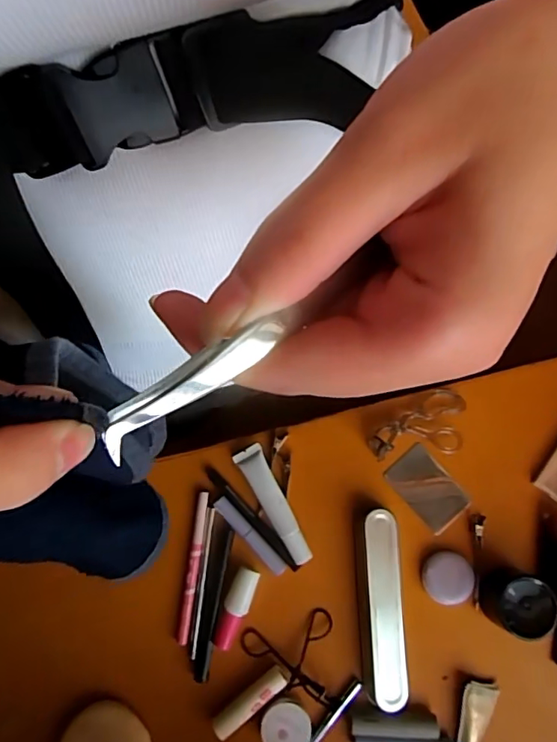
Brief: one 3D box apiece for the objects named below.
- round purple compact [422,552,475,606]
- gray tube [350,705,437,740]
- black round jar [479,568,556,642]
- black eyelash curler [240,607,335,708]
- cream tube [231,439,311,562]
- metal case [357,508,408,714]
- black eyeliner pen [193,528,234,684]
[{"bbox_3d":[0.157,0.192,0.490,0.045,0.014,0.044,0,77,-1],"label":"round purple compact"},{"bbox_3d":[0.101,0.309,0.470,0.074,0.018,0.024,2,77,0],"label":"gray tube"},{"bbox_3d":[0.209,0.203,0.465,0.056,0.040,0.049,33,79,7],"label":"black round jar"},{"bbox_3d":[0.008,0.256,0.472,0.081,0.024,0.079,2,77,0],"label":"black eyelash curler"},{"bbox_3d":[-0.005,0.124,0.496,0.026,0.017,0.113,-26,79,-7],"label":"cream tube"},{"bbox_3d":[0.093,0.216,0.489,0.038,0.027,0.167,-1,77,-1],"label":"metal case"},{"bbox_3d":[-0.060,0.212,0.485,0.015,0.009,0.130,9,77,1],"label":"black eyeliner pen"}]

